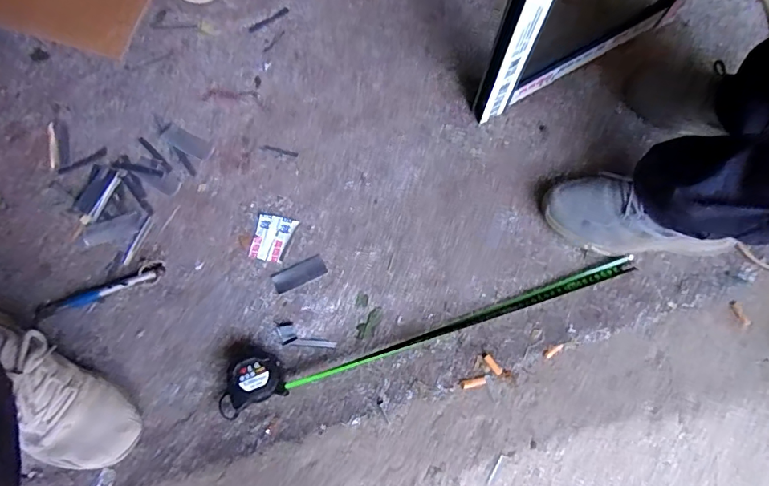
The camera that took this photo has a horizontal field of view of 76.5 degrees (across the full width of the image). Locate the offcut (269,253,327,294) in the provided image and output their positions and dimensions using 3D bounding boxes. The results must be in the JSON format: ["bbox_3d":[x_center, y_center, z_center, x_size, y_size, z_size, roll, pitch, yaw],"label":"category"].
[{"bbox_3d":[-0.122,0.045,0.694,0.076,0.004,0.030,-24,77,-8],"label":"offcut"}]

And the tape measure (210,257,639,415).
[{"bbox_3d":[0.063,0.102,0.666,0.598,0.047,0.078,-17,76,-6],"label":"tape measure"}]

